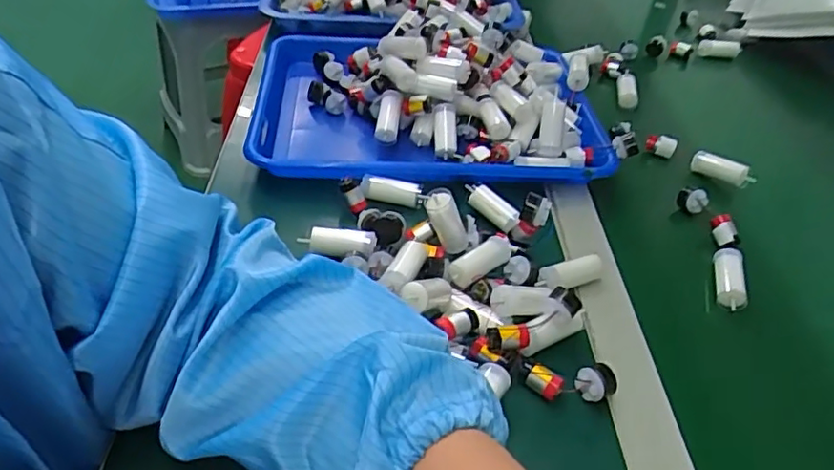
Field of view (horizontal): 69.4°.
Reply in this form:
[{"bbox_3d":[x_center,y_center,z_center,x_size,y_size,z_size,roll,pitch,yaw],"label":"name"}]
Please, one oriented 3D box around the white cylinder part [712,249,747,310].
[{"bbox_3d":[0.243,0.034,0.468,0.025,0.016,0.053,14,43,10],"label":"white cylinder part"}]

